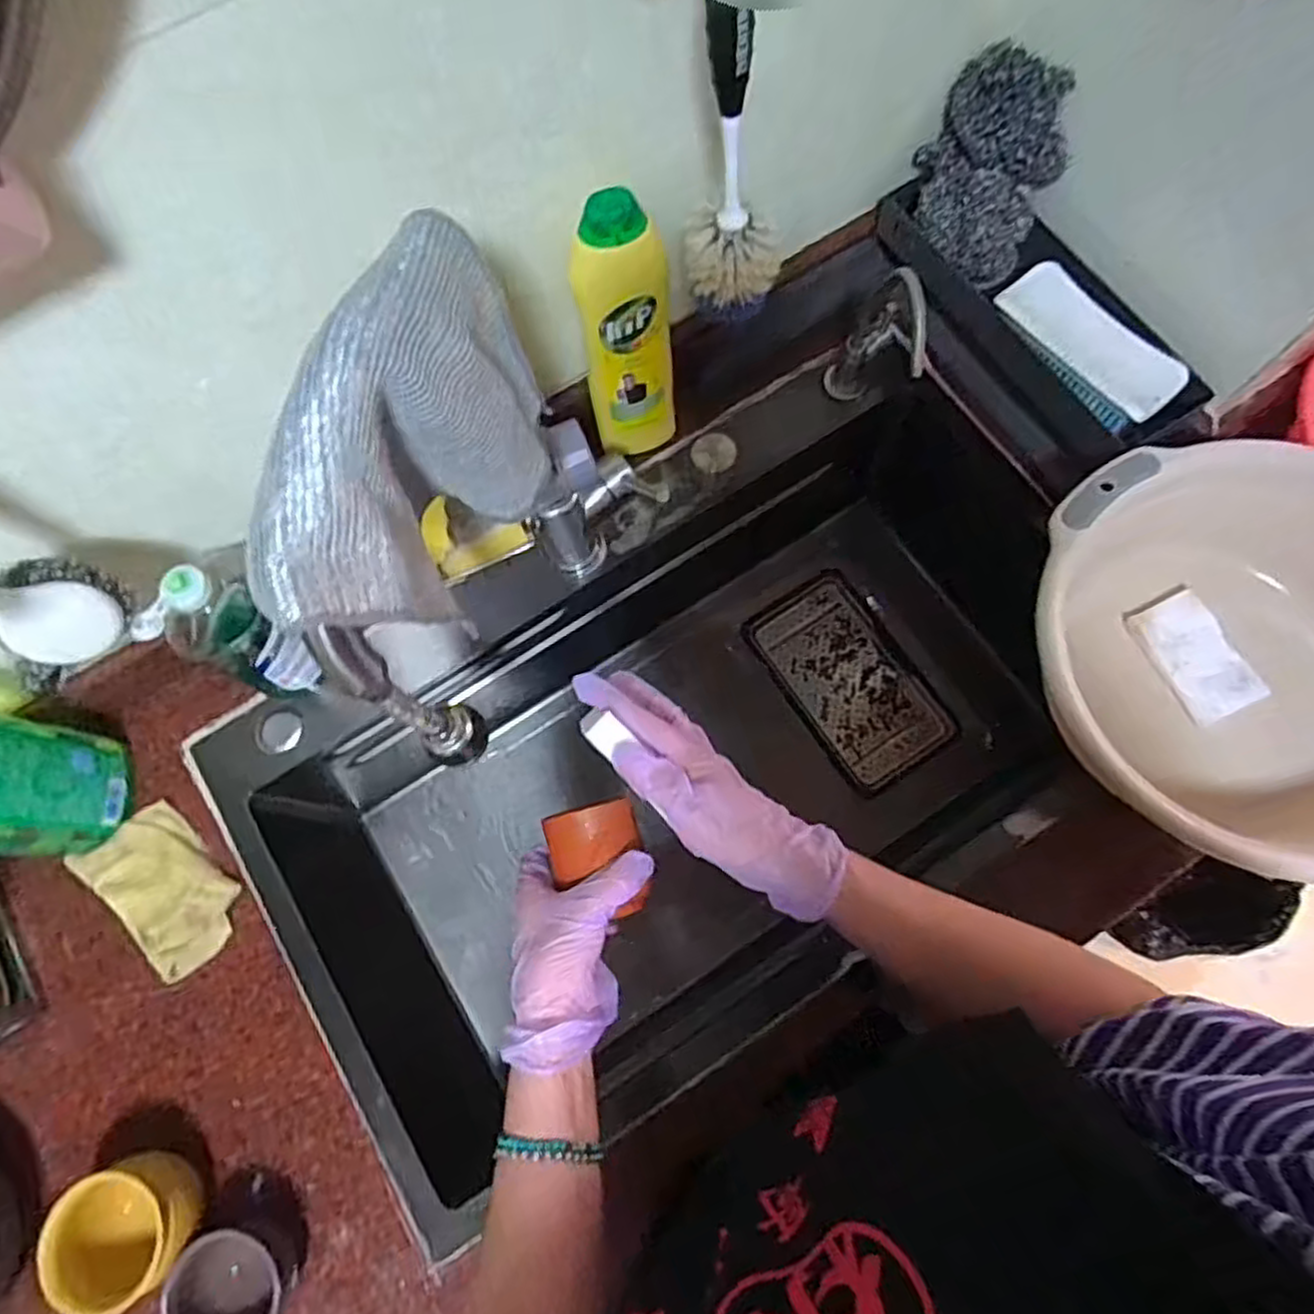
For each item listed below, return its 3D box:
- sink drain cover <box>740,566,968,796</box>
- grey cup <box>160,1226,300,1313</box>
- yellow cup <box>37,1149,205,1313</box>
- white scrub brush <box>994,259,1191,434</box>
[{"bbox_3d":[0.212,0.024,0.842,0.134,0.019,0.233,-31,75,-7],"label":"sink drain cover"},{"bbox_3d":[-0.280,0.420,0.509,0.074,0.055,0.073,0,74,2],"label":"grey cup"},{"bbox_3d":[-0.352,0.383,0.515,0.075,0.067,0.078,0,74,2],"label":"yellow cup"},{"bbox_3d":[0.340,-0.248,0.610,0.062,0.033,0.152,-41,76,14],"label":"white scrub brush"}]

